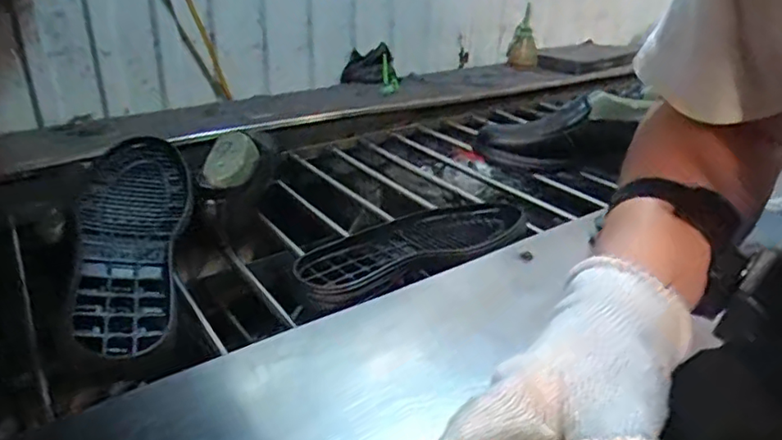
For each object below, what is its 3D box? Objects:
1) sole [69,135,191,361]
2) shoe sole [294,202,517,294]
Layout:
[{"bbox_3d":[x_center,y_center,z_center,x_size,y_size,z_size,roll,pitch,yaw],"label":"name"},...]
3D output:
[{"bbox_3d":[-0.252,0.013,0.563,0.099,0.044,0.298,-5,45,-12],"label":"sole"},{"bbox_3d":[0.032,0.024,0.633,0.287,0.019,0.104,-20,34,-35],"label":"shoe sole"}]

